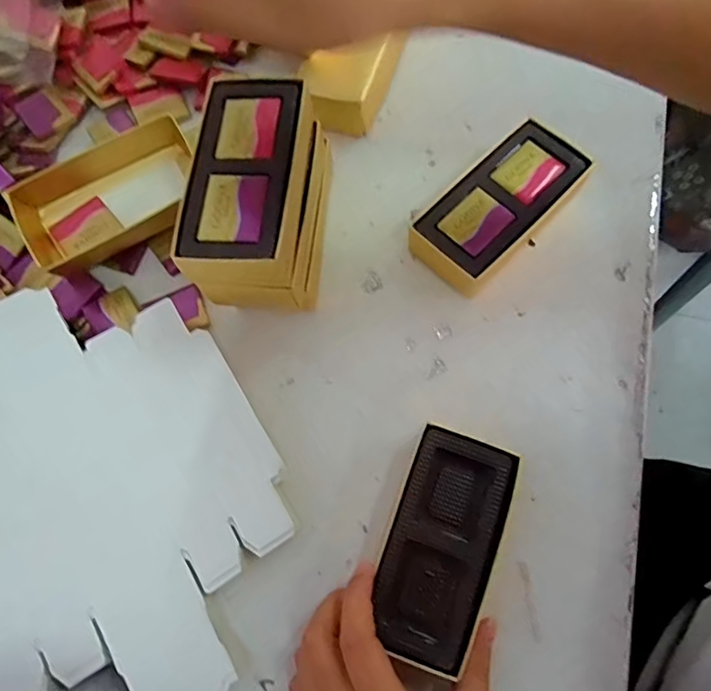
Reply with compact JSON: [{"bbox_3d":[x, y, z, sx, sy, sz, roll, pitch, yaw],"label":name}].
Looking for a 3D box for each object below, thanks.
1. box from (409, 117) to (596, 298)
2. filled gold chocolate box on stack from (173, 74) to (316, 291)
[{"bbox_3d":[0.092,-0.089,0.338,0.116,0.032,0.055,-43,75,-9],"label":"box"},{"bbox_3d":[-0.056,-0.090,0.285,0.062,0.031,0.113,6,73,6],"label":"filled gold chocolate box on stack"}]

